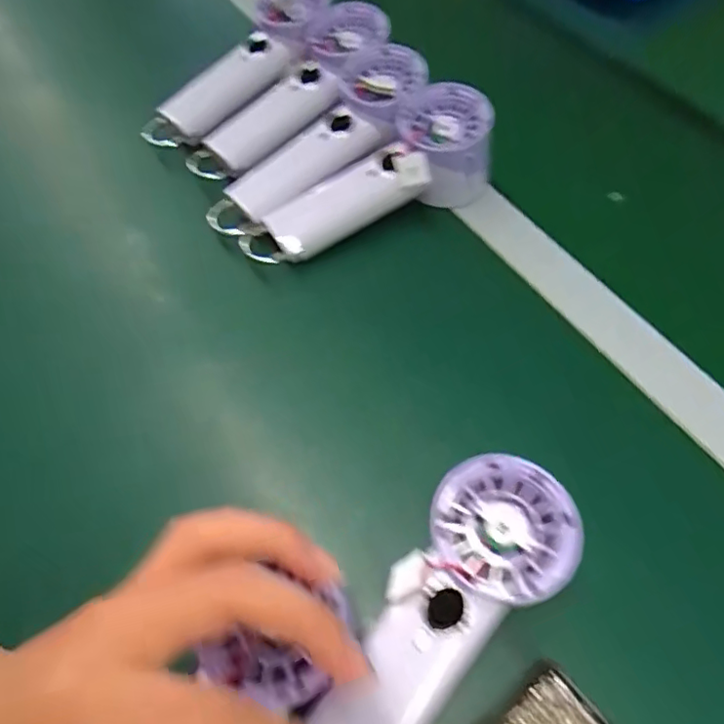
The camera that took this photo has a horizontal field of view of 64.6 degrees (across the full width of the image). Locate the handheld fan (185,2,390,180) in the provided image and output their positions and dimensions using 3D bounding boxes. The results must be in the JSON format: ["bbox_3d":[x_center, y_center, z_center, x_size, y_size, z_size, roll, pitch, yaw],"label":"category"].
[{"bbox_3d":[-0.053,-0.207,0.450,0.185,0.038,0.065,-41,64,6],"label":"handheld fan"}]

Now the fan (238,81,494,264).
[{"bbox_3d":[0.006,-0.122,0.414,0.196,0.057,0.061,-30,62,4],"label":"fan"}]

